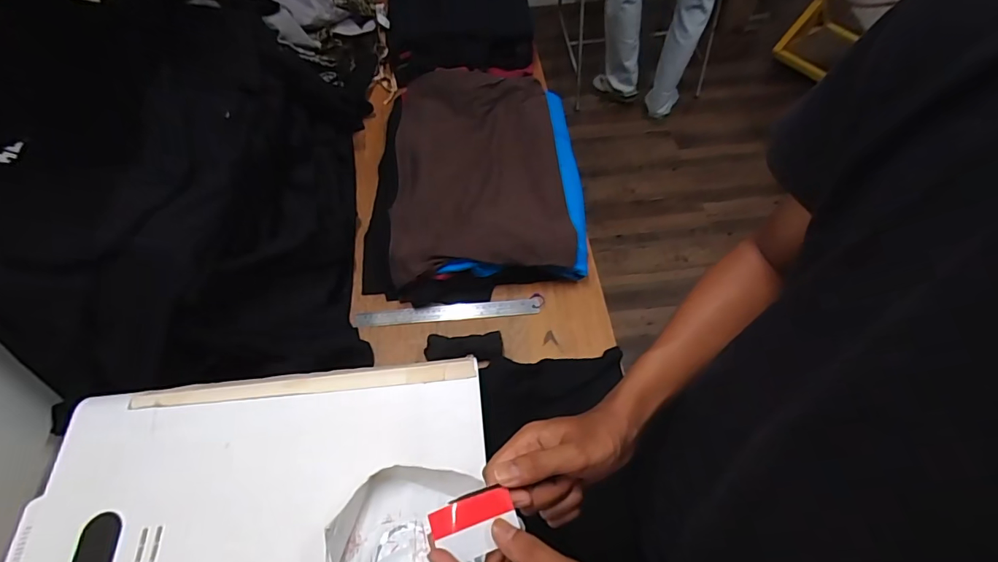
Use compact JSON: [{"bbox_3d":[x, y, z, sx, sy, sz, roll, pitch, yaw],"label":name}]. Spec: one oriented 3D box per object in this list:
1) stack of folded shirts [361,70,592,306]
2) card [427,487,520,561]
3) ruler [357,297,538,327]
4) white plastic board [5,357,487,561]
[{"bbox_3d":[-0.055,-0.226,0.915,0.403,0.085,0.558,-2,60,2],"label":"stack of folded shirts"},{"bbox_3d":[-0.017,0.174,0.328,0.061,0.004,0.037,-10,61,-26],"label":"card"},{"bbox_3d":[-0.092,0.055,0.806,0.324,0.007,0.030,-5,68,0],"label":"ruler"},{"bbox_3d":[-0.262,0.293,0.482,0.499,0.028,0.396,-7,60,0],"label":"white plastic board"}]

